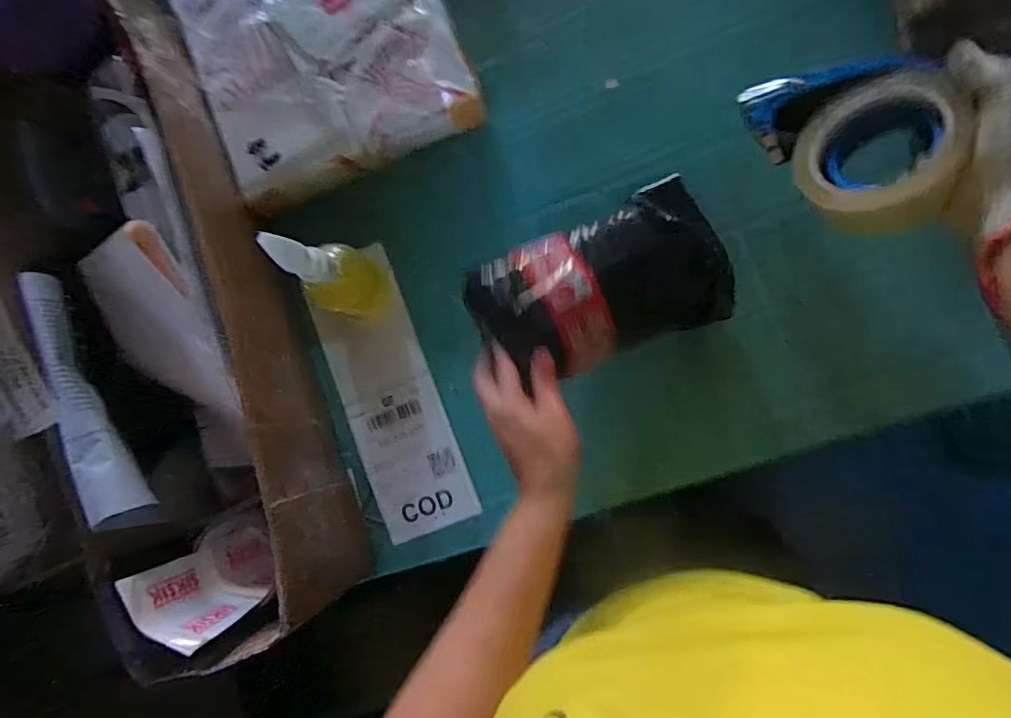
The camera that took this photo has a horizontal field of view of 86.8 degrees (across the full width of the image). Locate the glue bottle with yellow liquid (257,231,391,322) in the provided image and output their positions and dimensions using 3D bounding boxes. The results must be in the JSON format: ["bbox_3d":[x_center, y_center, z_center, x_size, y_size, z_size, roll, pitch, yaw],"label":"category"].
[{"bbox_3d":[-0.160,-0.078,0.497,0.063,0.139,0.059,-1,86,9],"label":"glue bottle with yellow liquid"}]

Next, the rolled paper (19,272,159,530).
[{"bbox_3d":[-0.345,0.027,0.432,0.028,0.055,0.210,-28,83,6],"label":"rolled paper"}]

